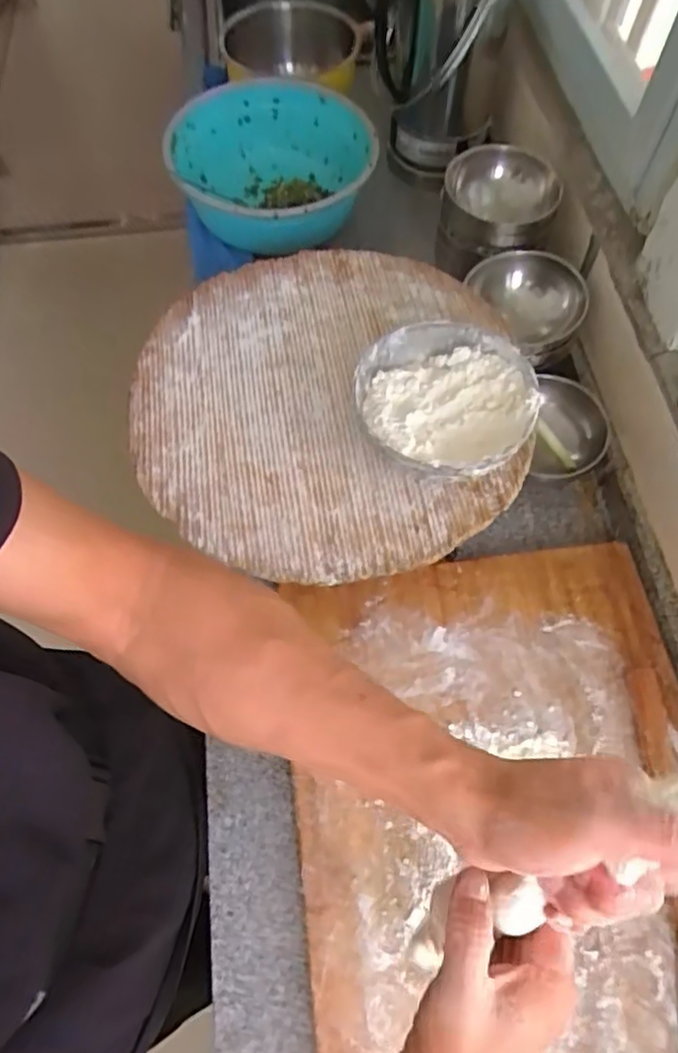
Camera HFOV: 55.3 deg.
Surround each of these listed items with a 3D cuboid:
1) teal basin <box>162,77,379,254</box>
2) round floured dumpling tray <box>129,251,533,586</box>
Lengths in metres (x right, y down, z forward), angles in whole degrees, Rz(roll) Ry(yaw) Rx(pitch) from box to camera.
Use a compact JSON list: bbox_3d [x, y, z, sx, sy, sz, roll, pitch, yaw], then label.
[{"bbox_3d":[-0.097,-0.525,0.959,0.279,0.132,0.328,-3,63,-2],"label":"teal basin"},{"bbox_3d":[-0.019,-0.135,0.690,0.383,0.021,0.402,0,63,0],"label":"round floured dumpling tray"}]

